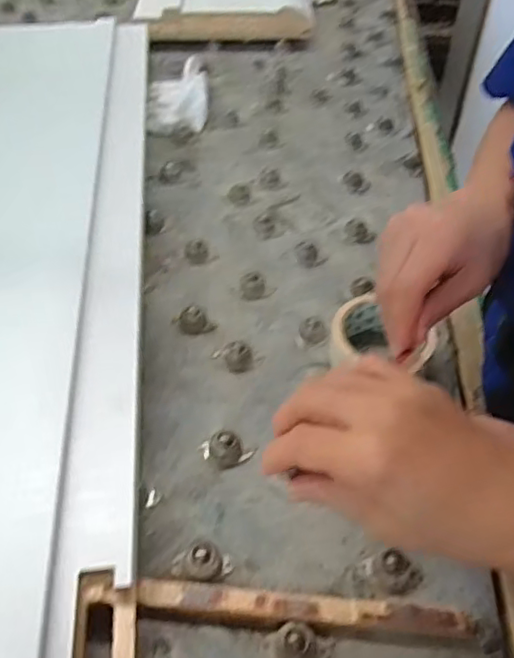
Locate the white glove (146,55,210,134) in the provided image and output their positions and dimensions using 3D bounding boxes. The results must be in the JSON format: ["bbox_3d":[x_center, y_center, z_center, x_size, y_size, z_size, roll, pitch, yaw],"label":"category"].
[{"bbox_3d":[-0.117,-0.343,0.906,0.089,0.033,0.159,-4,47,-5],"label":"white glove"}]

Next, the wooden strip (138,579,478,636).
[{"bbox_3d":[0.031,0.196,0.428,0.225,0.019,0.019,5,47,3],"label":"wooden strip"}]

